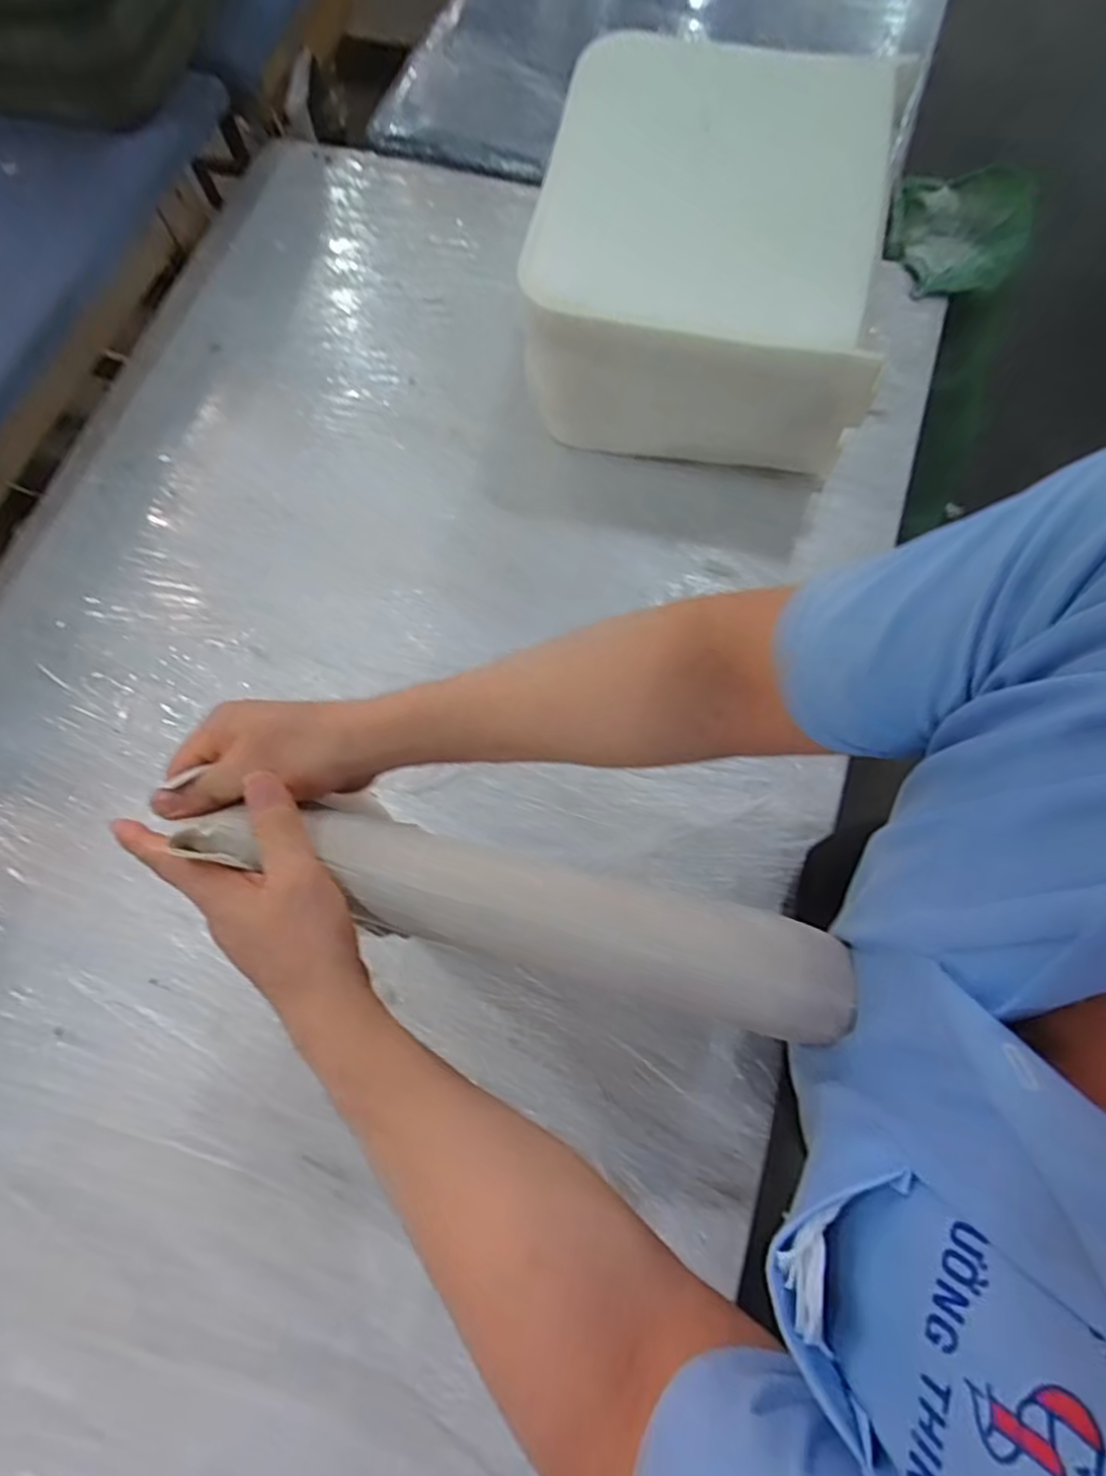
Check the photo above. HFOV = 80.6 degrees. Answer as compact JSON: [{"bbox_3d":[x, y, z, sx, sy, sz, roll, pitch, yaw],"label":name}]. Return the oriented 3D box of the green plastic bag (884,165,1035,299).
[{"bbox_3d":[0.631,-0.774,1.008,0.206,0.072,0.233,14,73,5],"label":"green plastic bag"}]

